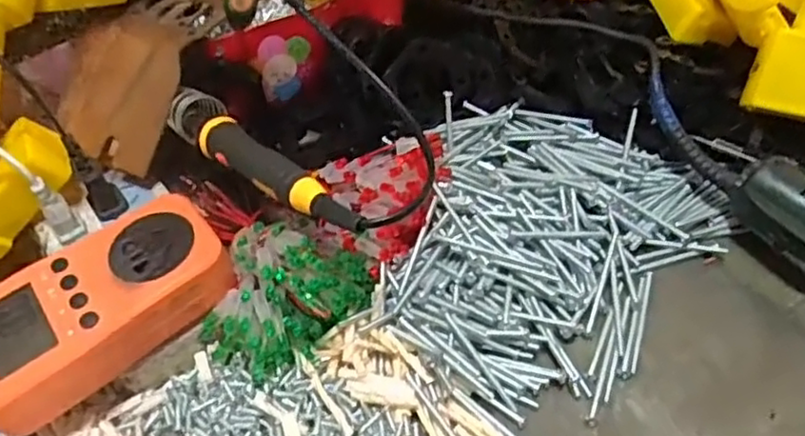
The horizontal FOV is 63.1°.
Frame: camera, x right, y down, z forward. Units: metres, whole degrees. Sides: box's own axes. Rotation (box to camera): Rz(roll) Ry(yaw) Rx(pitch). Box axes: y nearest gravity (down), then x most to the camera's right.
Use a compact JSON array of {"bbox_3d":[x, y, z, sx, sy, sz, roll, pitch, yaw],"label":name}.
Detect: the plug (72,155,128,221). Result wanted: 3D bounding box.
[{"bbox_3d":[-0.179,-0.022,0.383,0.018,0.043,0.027,-30,54,-19],"label":"plug"}]

